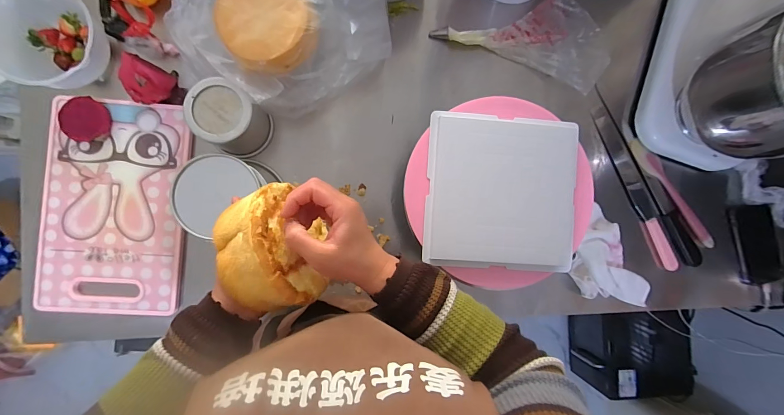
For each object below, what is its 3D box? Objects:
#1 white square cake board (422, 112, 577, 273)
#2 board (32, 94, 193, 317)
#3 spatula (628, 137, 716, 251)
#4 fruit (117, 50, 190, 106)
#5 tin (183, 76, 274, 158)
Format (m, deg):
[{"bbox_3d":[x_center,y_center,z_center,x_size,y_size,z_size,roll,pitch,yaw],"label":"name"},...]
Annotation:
[{"bbox_3d":[0.166,-0.024,0.518,0.225,0.020,0.229,4,89,-5],"label":"white square cake board"},{"bbox_3d":[-0.469,-0.001,0.577,0.221,0.009,0.354,4,89,-5],"label":"board"},{"bbox_3d":[0.556,-0.029,0.673,0.035,0.026,0.250,-35,92,-5],"label":"spatula"},{"bbox_3d":[-0.395,-0.205,0.554,0.068,0.064,0.066,0,89,-5],"label":"fruit"},{"bbox_3d":[-0.265,-0.141,0.550,0.106,0.092,0.097,31,86,-4],"label":"tin"}]

